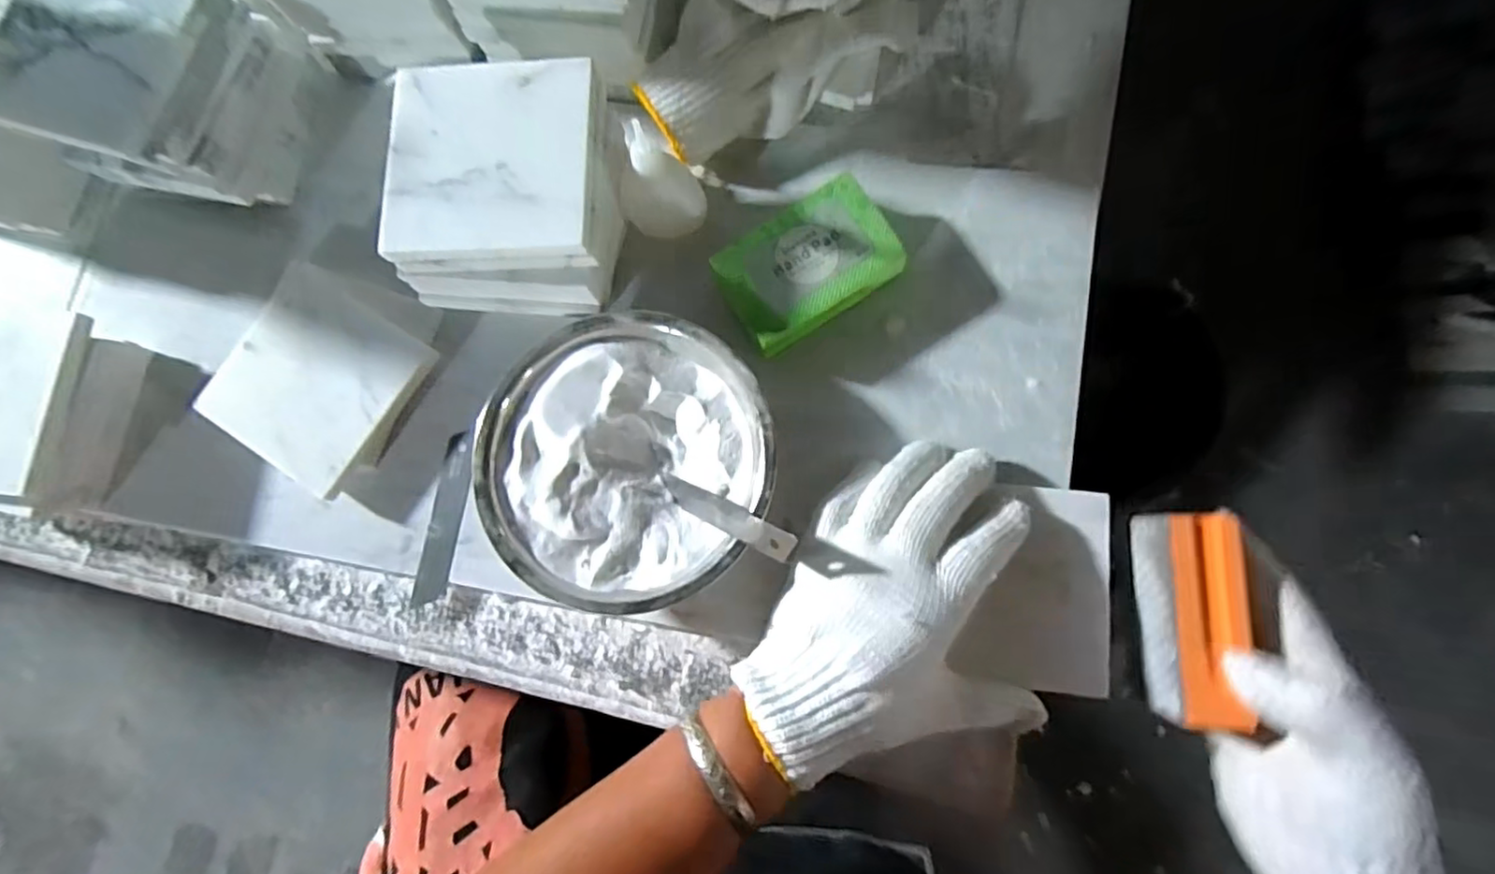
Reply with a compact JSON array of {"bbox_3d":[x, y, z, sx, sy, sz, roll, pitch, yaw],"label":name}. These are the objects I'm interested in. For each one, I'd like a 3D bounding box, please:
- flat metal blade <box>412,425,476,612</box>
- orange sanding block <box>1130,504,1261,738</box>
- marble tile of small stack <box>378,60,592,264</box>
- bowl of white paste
[{"bbox_3d":[-0.171,0.046,0.368,0.021,0.004,0.099,10,82,4],"label":"flat metal blade"},{"bbox_3d":[0.208,0.084,0.308,0.030,0.044,0.093,3,82,3],"label":"orange sanding block"},{"bbox_3d":[-0.126,-0.134,0.317,0.097,0.014,0.097,1,81,2],"label":"marble tile of small stack"},{"bbox_3d":[-0.062,0.013,0.350,0.147,0.045,0.145,4,81,3],"label":"bowl of white paste"}]

